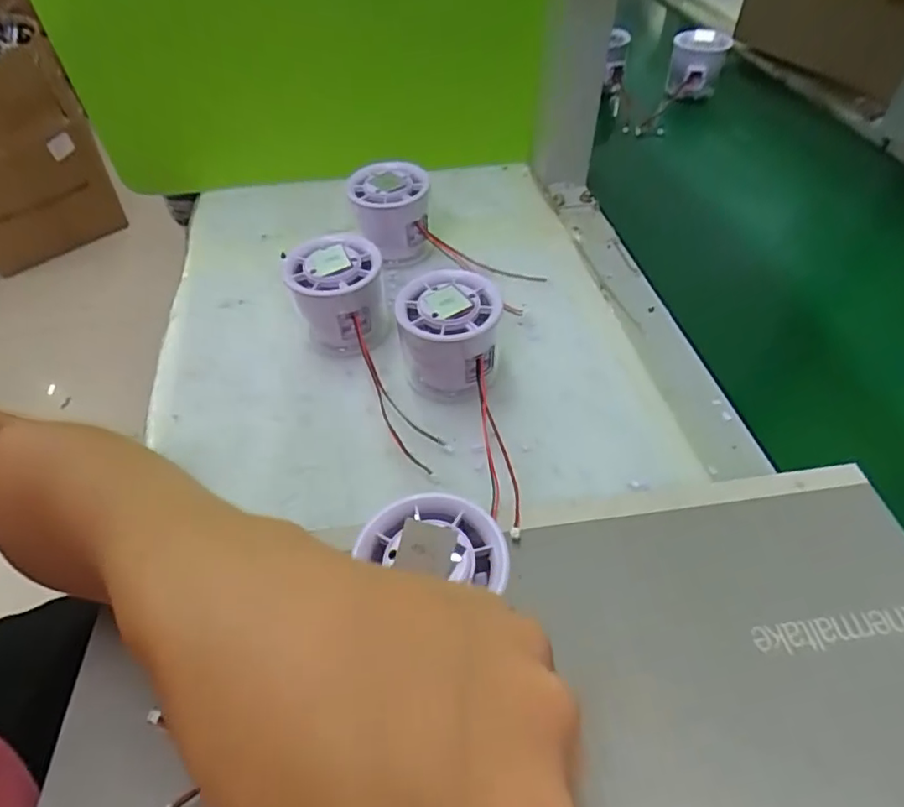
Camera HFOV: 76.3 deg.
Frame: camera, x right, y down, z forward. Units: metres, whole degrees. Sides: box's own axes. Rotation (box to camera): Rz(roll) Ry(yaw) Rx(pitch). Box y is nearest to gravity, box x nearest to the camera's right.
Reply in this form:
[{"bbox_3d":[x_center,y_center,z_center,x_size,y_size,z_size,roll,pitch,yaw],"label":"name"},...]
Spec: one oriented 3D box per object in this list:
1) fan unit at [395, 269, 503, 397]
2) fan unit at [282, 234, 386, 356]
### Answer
[{"bbox_3d":[-0.001,-0.037,0.329,0.054,0.058,0.049,5,49,7],"label":"fan unit"},{"bbox_3d":[-0.069,-0.064,0.355,0.053,0.059,0.053,-14,50,-9],"label":"fan unit"}]

